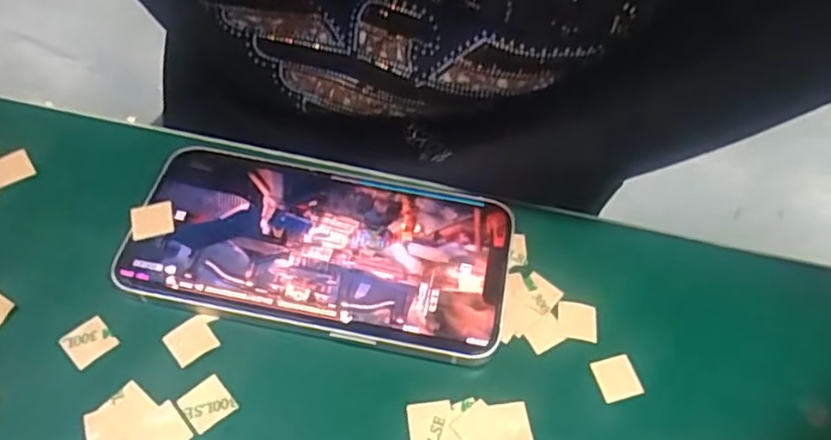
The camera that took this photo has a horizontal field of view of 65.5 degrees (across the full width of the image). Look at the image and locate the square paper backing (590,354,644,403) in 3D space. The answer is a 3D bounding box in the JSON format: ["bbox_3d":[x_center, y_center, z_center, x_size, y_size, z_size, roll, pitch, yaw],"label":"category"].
[{"bbox_3d":[0.073,0.057,0.235,0.015,0.004,0.015,-12,58,-13],"label":"square paper backing"}]

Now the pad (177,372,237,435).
[{"bbox_3d":[-0.071,0.062,0.219,0.015,0.004,0.015,-35,65,-25],"label":"pad"}]

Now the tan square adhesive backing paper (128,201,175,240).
[{"bbox_3d":[-0.103,0.000,0.251,0.016,0.004,0.016,-13,61,-12],"label":"tan square adhesive backing paper"}]

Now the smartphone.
[{"bbox_3d":[-0.036,0.010,0.253,0.141,0.009,0.071,11,56,3],"label":"smartphone"}]

